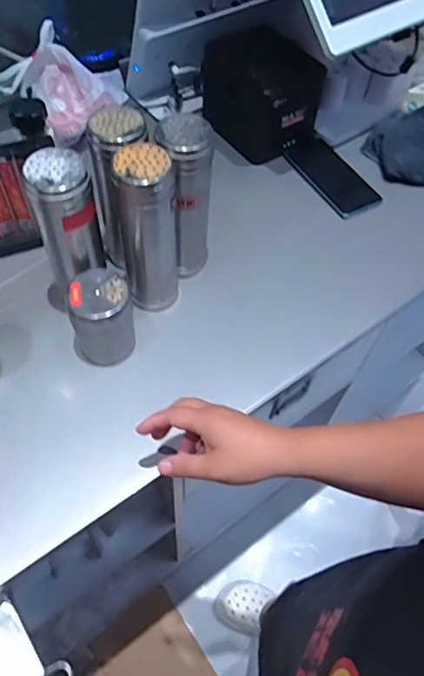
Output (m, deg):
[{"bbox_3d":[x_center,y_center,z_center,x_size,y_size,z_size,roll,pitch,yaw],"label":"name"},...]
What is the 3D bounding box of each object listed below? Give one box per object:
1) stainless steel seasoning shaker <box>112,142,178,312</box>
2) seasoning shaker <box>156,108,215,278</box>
[{"bbox_3d":[-0.072,-0.116,0.584,0.064,0.203,0.064,3,58,-2],"label":"stainless steel seasoning shaker"},{"bbox_3d":[-0.031,-0.157,0.609,0.070,0.200,0.072,2,58,-3],"label":"seasoning shaker"}]

